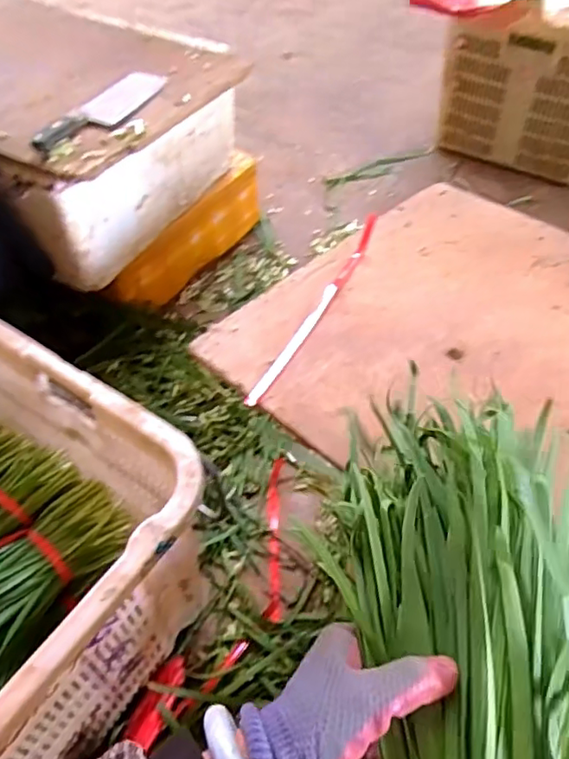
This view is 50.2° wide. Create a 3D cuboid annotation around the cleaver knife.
[{"bbox_3d":[-0.262,-0.401,0.890,0.064,0.033,0.270,15,53,13],"label":"cleaver knife"}]

